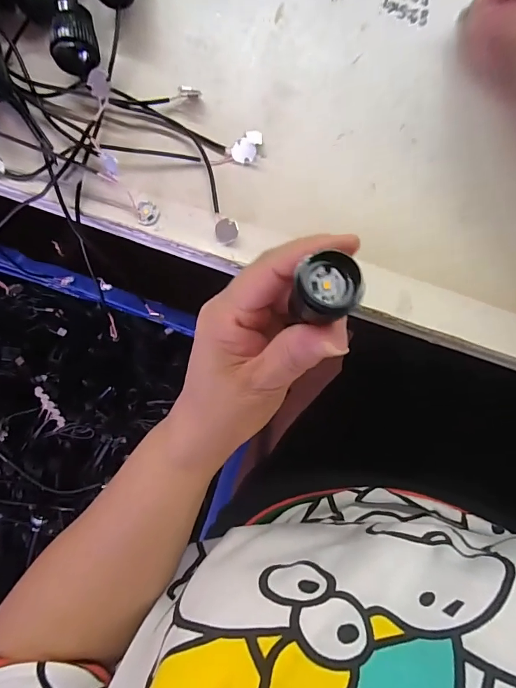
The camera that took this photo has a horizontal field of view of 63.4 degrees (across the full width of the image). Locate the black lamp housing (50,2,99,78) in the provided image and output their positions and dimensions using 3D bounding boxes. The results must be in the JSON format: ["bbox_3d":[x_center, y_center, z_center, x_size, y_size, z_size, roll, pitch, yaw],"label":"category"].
[{"bbox_3d":[-0.114,-0.191,0.265,0.025,0.021,0.044,-1,86,4],"label":"black lamp housing"}]

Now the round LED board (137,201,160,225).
[{"bbox_3d":[-0.071,-0.084,0.266,0.013,0.004,0.015,-16,85,2],"label":"round LED board"}]

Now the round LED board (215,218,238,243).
[{"bbox_3d":[-0.020,-0.071,0.260,0.014,0.004,0.015,0,86,4],"label":"round LED board"}]

